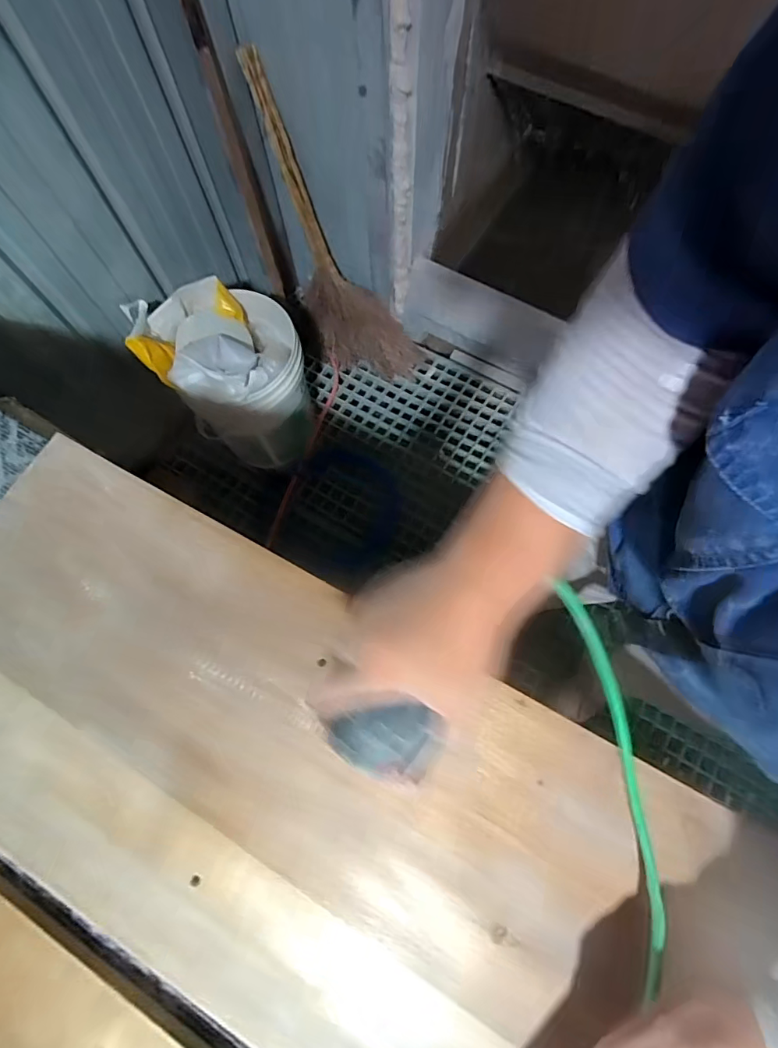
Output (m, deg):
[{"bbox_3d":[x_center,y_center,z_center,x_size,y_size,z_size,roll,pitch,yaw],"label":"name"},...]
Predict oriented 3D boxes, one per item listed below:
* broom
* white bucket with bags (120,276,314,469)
[{"bbox_3d":[-0.166,-0.722,1.256,0.201,0.778,0.210,-40,42,-12],"label":"broom"},{"bbox_3d":[-0.365,-0.341,1.185,0.305,0.406,0.332,0,72,1],"label":"white bucket with bags"}]

